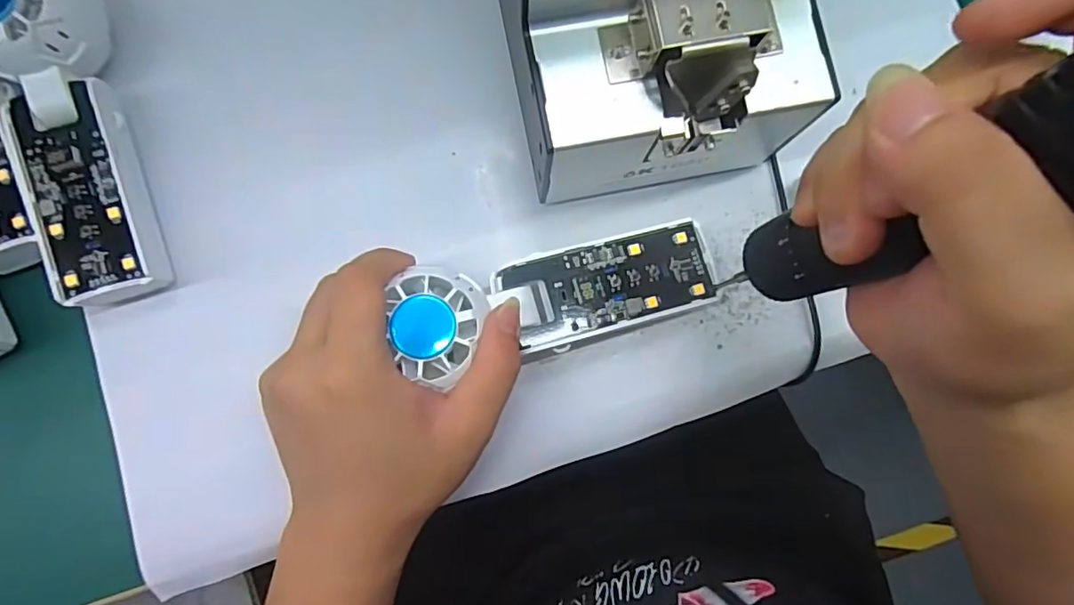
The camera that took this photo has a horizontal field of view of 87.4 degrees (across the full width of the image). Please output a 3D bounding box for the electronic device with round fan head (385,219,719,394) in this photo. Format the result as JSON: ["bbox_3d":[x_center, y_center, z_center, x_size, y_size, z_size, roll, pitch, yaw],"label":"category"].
[{"bbox_3d":[0.012,-0.002,0.267,0.155,0.018,0.047,-13,83,-17],"label":"electronic device with round fan head"}]

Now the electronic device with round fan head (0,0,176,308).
[{"bbox_3d":[-0.233,-0.086,0.271,0.057,0.046,0.175,-14,83,-4],"label":"electronic device with round fan head"}]

